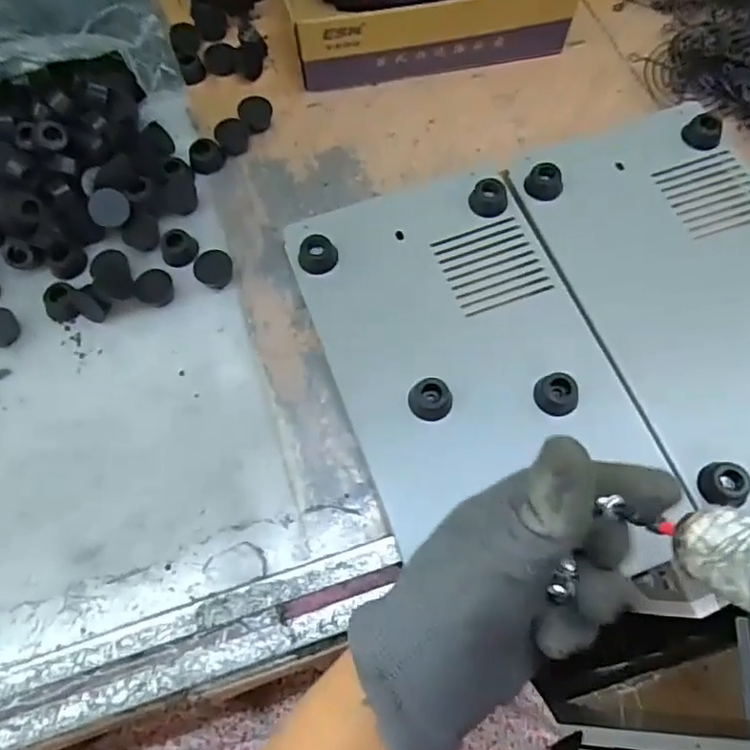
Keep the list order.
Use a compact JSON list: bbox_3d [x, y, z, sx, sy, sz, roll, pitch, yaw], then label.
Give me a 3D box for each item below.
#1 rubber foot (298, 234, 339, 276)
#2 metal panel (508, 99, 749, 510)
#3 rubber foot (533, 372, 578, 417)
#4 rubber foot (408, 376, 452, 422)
[{"bbox_3d":[-0.036,-0.076,0.389,0.024,0.007,0.025,3,69,3],"label":"rubber foot"},{"bbox_3d":[0.207,-0.052,0.379,0.146,0.023,0.259,-22,70,-6],"label":"metal panel"},{"bbox_3d":[0.102,0.011,0.347,0.024,0.013,0.021,25,72,11],"label":"rubber foot"},{"bbox_3d":[0.032,0.014,0.349,0.024,0.014,0.021,1,69,2],"label":"rubber foot"}]

